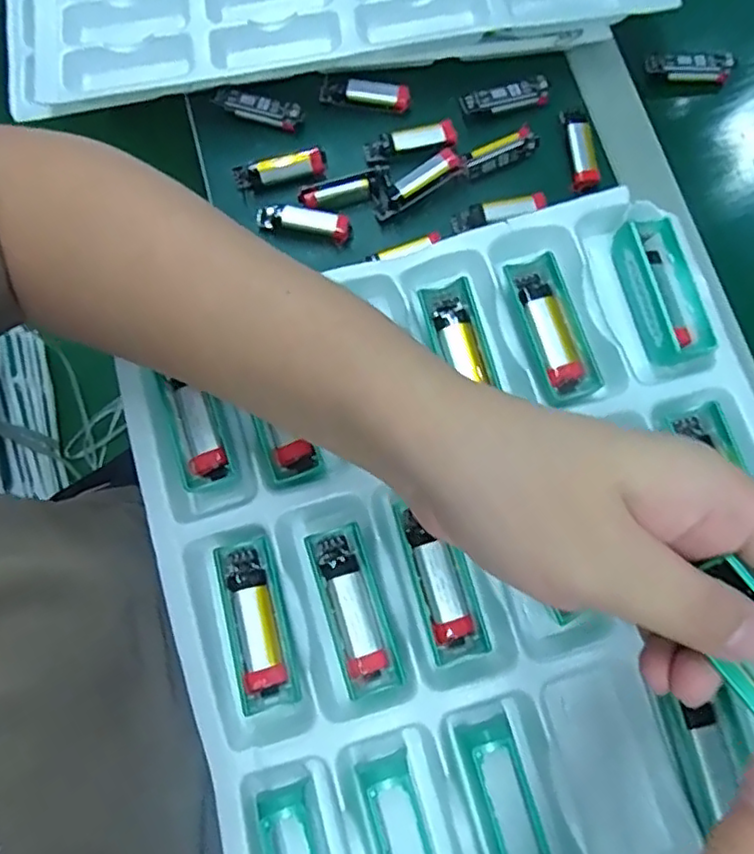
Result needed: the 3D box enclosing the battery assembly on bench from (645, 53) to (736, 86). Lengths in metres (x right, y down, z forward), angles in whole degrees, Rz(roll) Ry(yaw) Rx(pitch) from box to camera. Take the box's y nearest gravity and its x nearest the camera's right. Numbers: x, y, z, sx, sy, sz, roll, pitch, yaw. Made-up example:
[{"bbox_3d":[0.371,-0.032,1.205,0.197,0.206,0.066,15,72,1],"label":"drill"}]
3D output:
[{"bbox_3d":[0.241,-0.275,0.492,0.067,0.013,0.018,0,77,2],"label":"battery assembly on bench"}]

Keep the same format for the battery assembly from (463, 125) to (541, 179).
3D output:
[{"bbox_3d":[0.090,-0.202,0.469,0.061,0.016,0.018,-24,77,-4],"label":"battery assembly"}]

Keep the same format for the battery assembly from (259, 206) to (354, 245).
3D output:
[{"bbox_3d":[-0.054,-0.149,0.463,0.070,0.015,0.019,11,77,5],"label":"battery assembly"}]

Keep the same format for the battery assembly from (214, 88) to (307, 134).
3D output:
[{"bbox_3d":[-0.089,-0.241,0.483,0.066,0.022,0.015,15,78,5],"label":"battery assembly"}]

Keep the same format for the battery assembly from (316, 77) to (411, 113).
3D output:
[{"bbox_3d":[-0.009,-0.253,0.486,0.068,0.015,0.018,7,77,3],"label":"battery assembly"}]

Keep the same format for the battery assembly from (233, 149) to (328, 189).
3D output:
[{"bbox_3d":[-0.072,-0.190,0.472,0.065,0.013,0.018,-14,77,-1],"label":"battery assembly"}]

